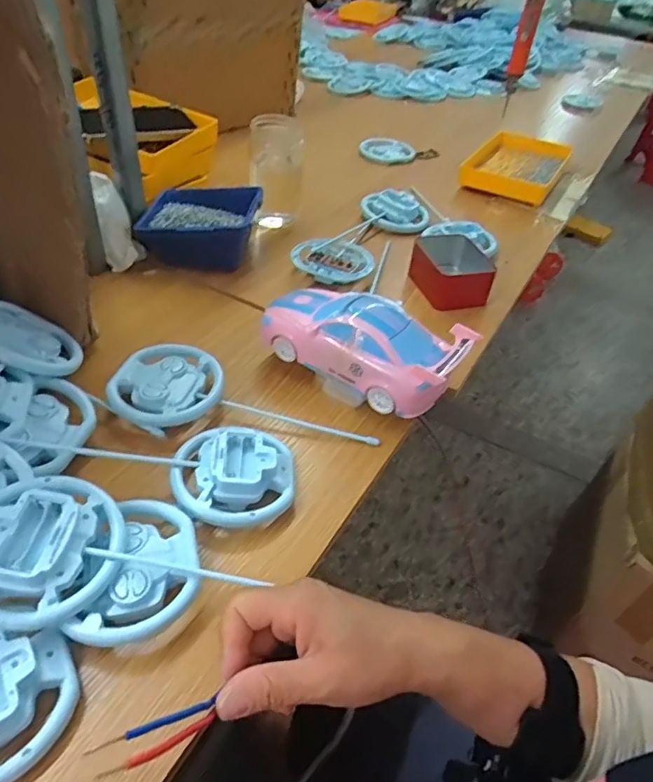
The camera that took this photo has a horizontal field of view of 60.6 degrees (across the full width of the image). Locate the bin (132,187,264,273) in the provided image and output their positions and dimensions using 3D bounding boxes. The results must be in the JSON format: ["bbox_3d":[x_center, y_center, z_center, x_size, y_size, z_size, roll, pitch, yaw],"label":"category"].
[{"bbox_3d":[-0.153,-0.207,0.704,0.139,0.066,0.114,13,43,6],"label":"bin"}]

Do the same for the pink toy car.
[{"bbox_3d":[0.031,-0.042,0.525,0.192,0.081,0.078,27,46,19],"label":"pink toy car"}]

